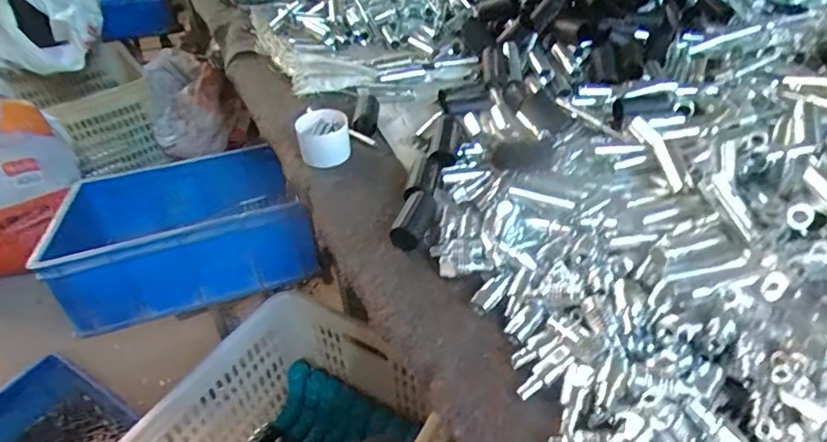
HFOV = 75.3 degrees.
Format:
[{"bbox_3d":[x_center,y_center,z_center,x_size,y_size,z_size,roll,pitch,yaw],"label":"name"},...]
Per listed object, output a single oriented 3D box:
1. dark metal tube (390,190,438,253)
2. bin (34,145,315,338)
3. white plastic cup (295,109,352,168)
[{"bbox_3d":[0.004,-0.003,0.570,0.031,0.026,0.079,15,45,20],"label":"dark metal tube"},{"bbox_3d":[-0.389,0.013,0.895,0.395,0.136,0.290,-15,43,-12],"label":"bin"},{"bbox_3d":[-0.118,-0.110,0.703,0.066,0.054,0.058,-12,42,-9],"label":"white plastic cup"}]

